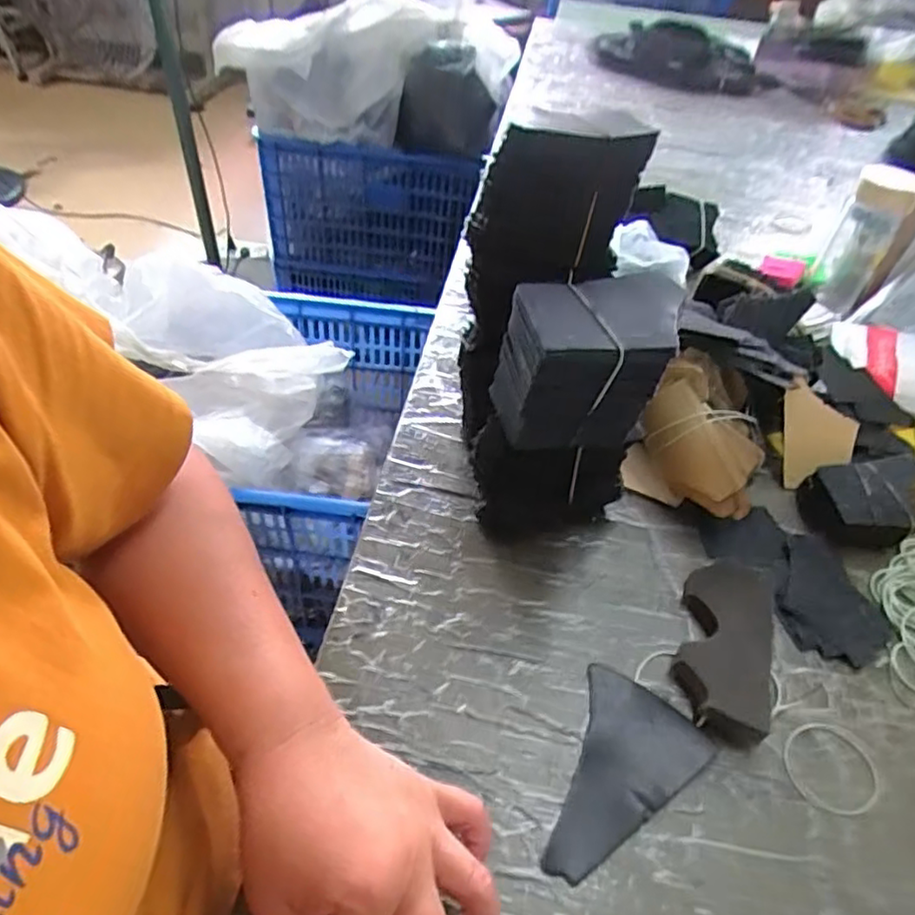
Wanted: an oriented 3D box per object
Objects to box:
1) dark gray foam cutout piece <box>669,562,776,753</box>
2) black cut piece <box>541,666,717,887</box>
[{"bbox_3d":[0.181,0.121,0.435,0.057,0.026,0.133,18,47,12],"label":"dark gray foam cutout piece"},{"bbox_3d":[0.088,0.184,0.383,0.078,0.006,0.122,37,53,27],"label":"black cut piece"}]

